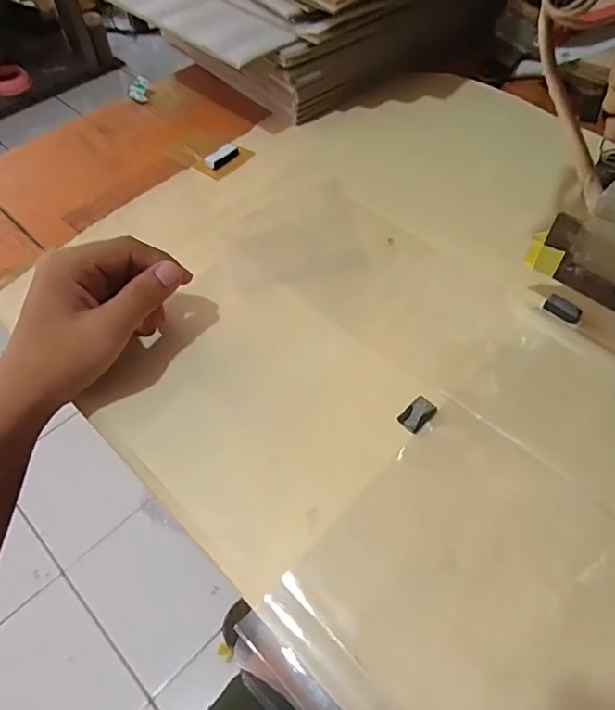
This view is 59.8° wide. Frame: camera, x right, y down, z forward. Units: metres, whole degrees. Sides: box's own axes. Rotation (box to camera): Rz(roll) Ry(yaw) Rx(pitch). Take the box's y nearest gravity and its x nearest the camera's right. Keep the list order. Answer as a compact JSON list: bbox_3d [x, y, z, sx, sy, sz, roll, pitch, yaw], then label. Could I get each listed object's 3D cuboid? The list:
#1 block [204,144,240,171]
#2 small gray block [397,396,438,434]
[{"bbox_3d":[-0.076,-0.176,0.475,0.011,0.009,0.033,37,65,26],"label":"block"},{"bbox_3d":[0.066,0.036,0.321,0.023,0.005,0.014,-38,62,-24],"label":"small gray block"}]

